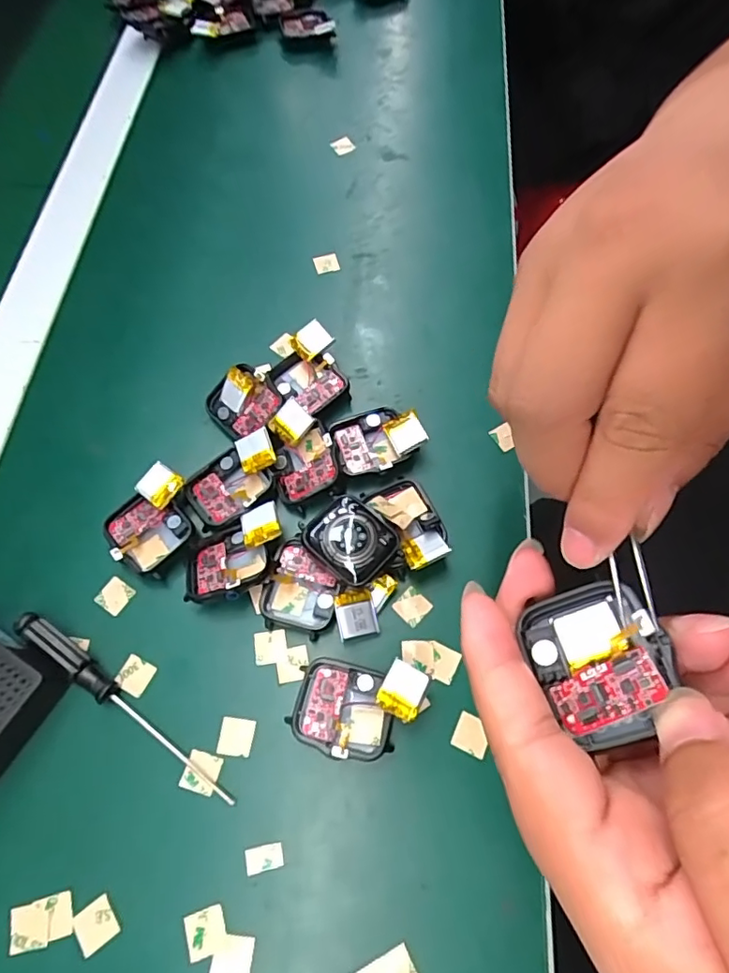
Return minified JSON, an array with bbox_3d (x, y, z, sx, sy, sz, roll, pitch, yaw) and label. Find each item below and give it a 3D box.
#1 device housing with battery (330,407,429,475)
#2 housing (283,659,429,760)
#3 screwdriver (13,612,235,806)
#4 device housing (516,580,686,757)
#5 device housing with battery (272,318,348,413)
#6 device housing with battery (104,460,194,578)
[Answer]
[{"bbox_3d":[0.007,-0.026,0.298,0.048,0.018,0.034,-18,66,-7],"label":"device housing with battery"},{"bbox_3d":[-0.003,0.100,0.241,0.057,0.018,0.040,1,65,2],"label":"housing"},{"bbox_3d":[-0.112,0.099,0.246,0.130,0.014,0.011,33,70,15],"label":"screwdriver"},{"bbox_3d":[0.067,0.049,0.153,0.035,0.008,0.042,-35,48,24],"label":"device housing"},{"bbox_3d":[-0.031,-0.067,0.315,0.042,0.020,0.045,-33,69,-13],"label":"device housing with battery"},{"bbox_3d":[-0.109,0.018,0.280,0.042,0.019,0.049,32,70,15],"label":"device housing with battery"}]

